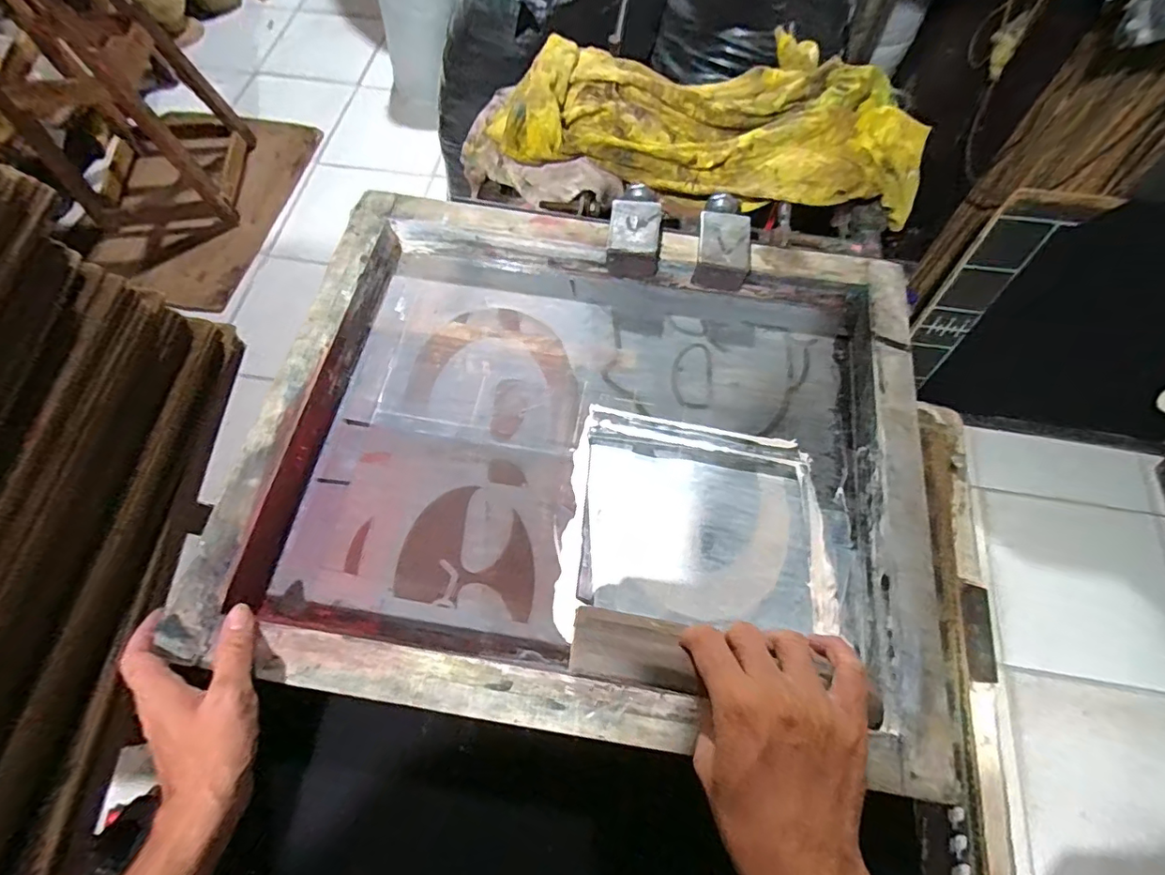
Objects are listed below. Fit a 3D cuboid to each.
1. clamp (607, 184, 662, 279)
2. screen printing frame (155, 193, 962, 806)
[{"bbox_3d":[0.058,-0.233,0.567,0.053,0.033,0.120,7,65,2],"label":"clamp"},{"bbox_3d":[0.010,-0.004,0.474,0.569,0.058,0.470,9,67,2],"label":"screen printing frame"}]

